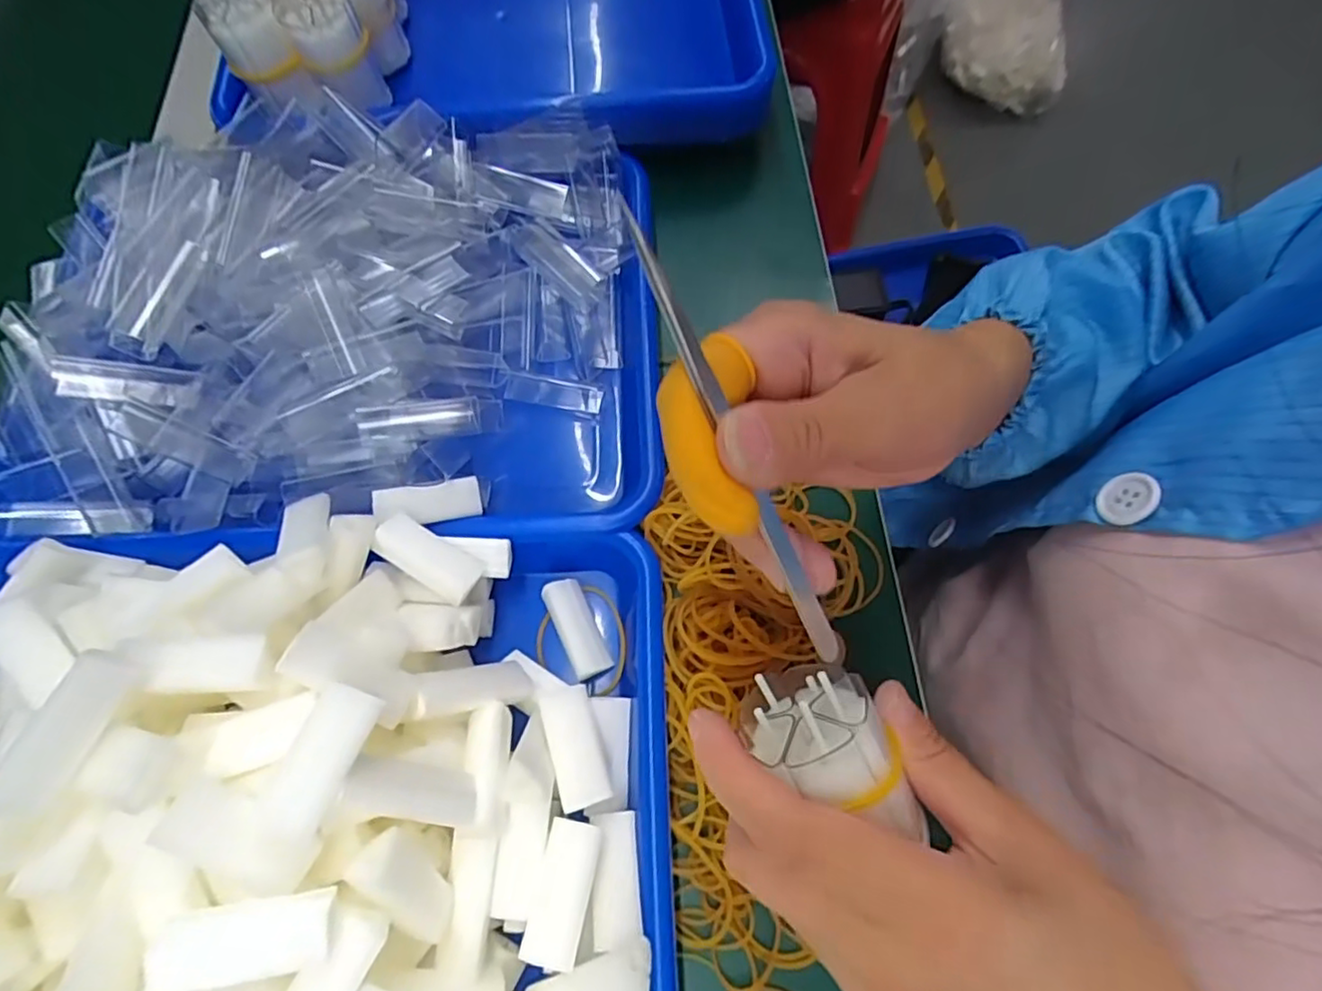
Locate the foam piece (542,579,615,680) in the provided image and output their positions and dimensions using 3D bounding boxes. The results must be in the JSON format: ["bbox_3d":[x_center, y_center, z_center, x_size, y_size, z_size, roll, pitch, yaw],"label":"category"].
[{"bbox_3d":[-0.039,0.061,0.288,0.017,0.011,0.045,-25,70,-8],"label":"foam piece"}]

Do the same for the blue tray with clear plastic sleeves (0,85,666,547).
[{"bbox_3d":[-0.164,-0.100,0.330,0.327,0.070,0.252,0,69,2],"label":"blue tray with clear plastic sleeves"}]

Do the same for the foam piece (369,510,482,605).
[{"bbox_3d":[-0.101,0.027,0.270,0.045,0.008,0.020,37,72,-14],"label":"foam piece"}]

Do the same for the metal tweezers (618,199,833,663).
[{"bbox_3d":[0.021,-0.013,0.168,0.007,0.004,0.132,-28,101,-9],"label":"metal tweezers"}]

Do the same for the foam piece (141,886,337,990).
[{"bbox_3d":[-0.124,0.132,0.186,0.047,0.007,0.020,-4,68,-16],"label":"foam piece"}]

